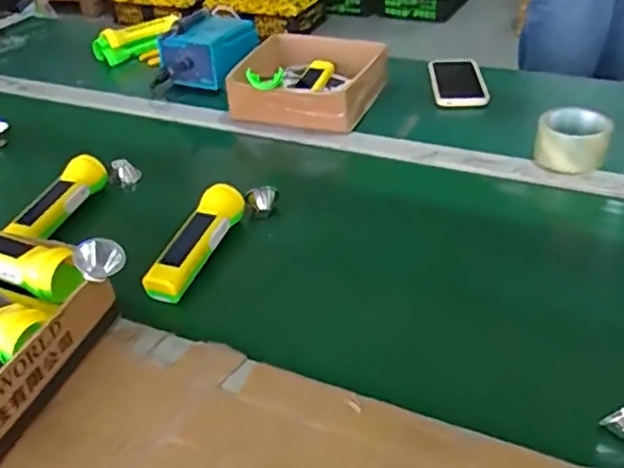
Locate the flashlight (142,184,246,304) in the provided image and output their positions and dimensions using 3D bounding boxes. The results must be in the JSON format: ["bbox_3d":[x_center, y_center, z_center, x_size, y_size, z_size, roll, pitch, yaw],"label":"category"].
[{"bbox_3d":[-0.134,0.006,0.729,0.047,0.041,0.173,10,39,19],"label":"flashlight"}]

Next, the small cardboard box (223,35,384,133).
[{"bbox_3d":[-0.002,-0.250,1.026,0.212,0.069,0.212,11,39,20],"label":"small cardboard box"}]

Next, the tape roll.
[{"bbox_3d":[0.342,-0.121,0.840,0.089,0.056,0.088,-3,36,2],"label":"tape roll"}]

